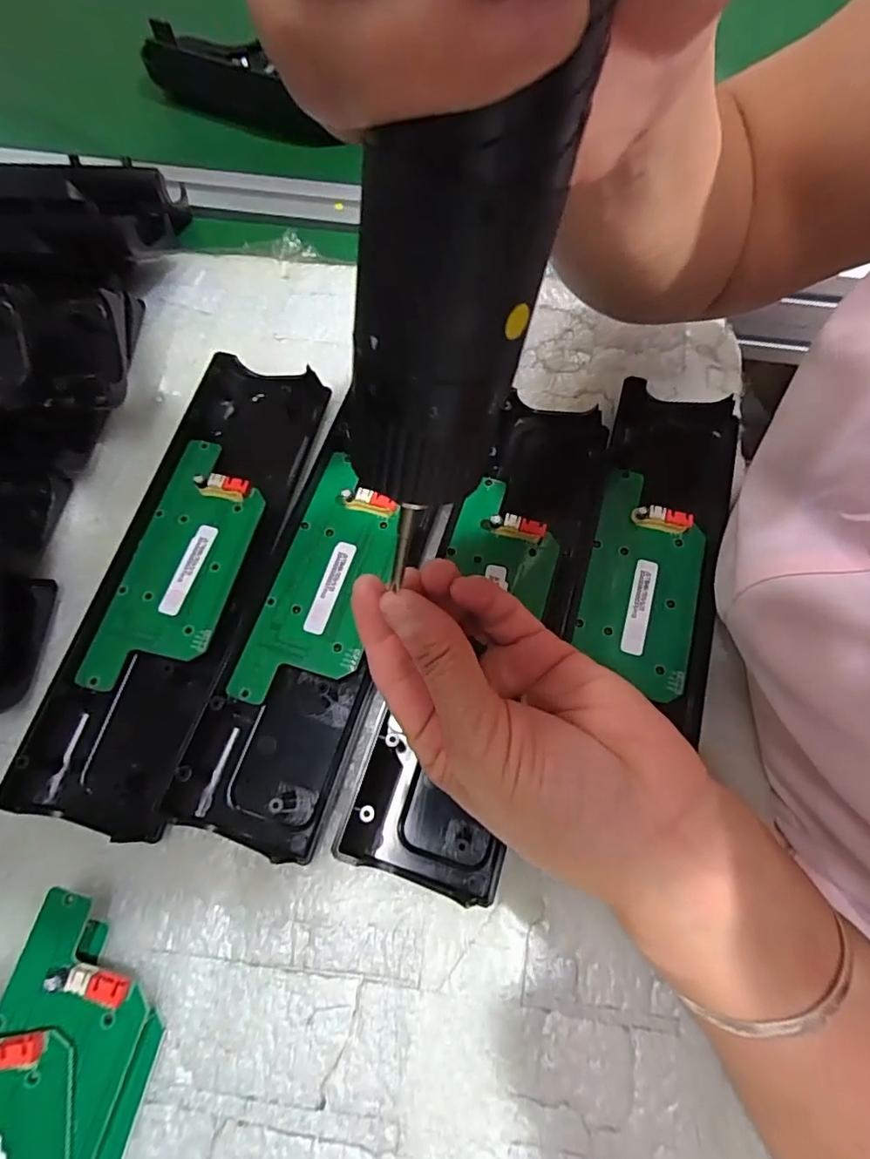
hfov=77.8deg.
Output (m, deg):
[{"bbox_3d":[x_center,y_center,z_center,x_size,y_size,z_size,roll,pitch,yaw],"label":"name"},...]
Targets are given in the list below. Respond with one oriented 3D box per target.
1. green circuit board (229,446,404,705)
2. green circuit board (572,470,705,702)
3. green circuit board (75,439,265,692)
[{"bbox_3d":[-0.053,0.000,0.270,0.054,0.009,0.130,16,70,7],"label":"green circuit board"},{"bbox_3d":[0.103,-0.002,0.267,0.053,0.009,0.110,16,70,7],"label":"green circuit board"},{"bbox_3d":[-0.126,-0.009,0.273,0.054,0.012,0.133,12,70,6],"label":"green circuit board"}]

